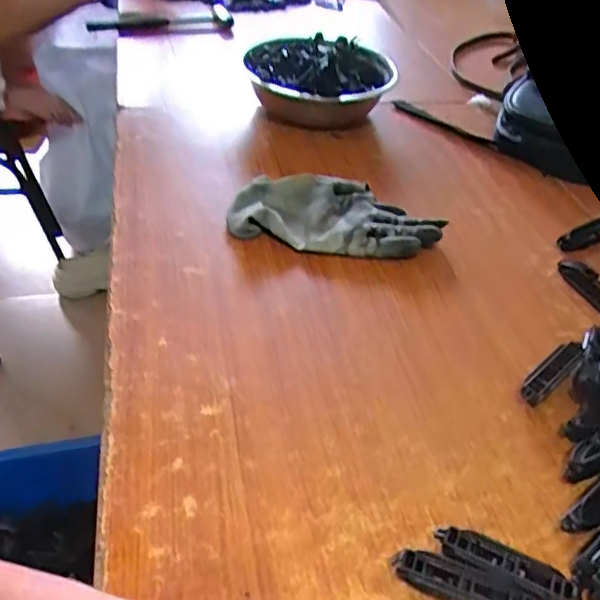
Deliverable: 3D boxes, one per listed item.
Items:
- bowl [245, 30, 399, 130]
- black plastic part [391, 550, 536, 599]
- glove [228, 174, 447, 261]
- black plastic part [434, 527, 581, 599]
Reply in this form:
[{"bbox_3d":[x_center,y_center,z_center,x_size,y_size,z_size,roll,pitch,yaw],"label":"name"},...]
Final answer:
[{"bbox_3d":[0.027,-0.292,0.807,0.179,0.079,0.176,-6,42,-12],"label":"bowl"},{"bbox_3d":[0.093,0.163,0.339,0.082,0.019,0.019,15,42,12],"label":"black plastic part"},{"bbox_3d":[0.034,-0.086,0.605,0.199,0.028,0.107,3,41,-1],"label":"glove"},{"bbox_3d":[0.118,0.157,0.351,0.081,0.018,0.023,18,43,15],"label":"black plastic part"}]

